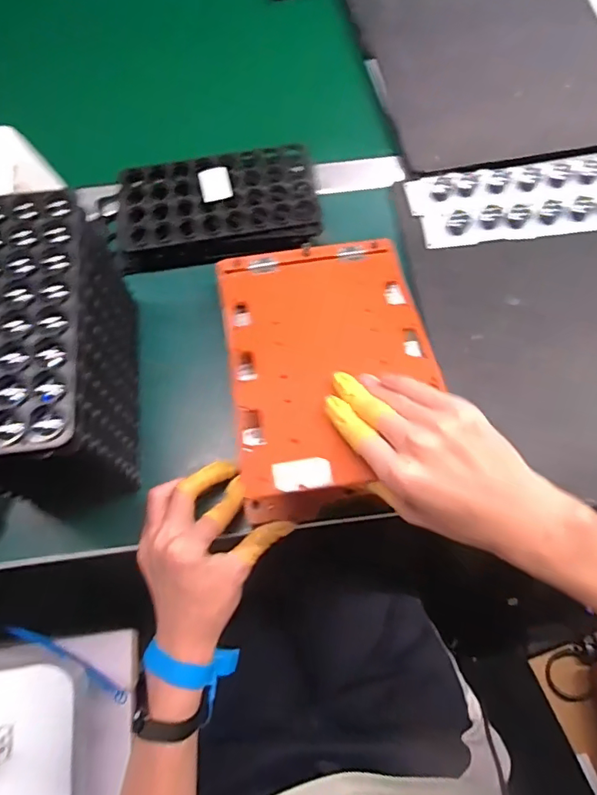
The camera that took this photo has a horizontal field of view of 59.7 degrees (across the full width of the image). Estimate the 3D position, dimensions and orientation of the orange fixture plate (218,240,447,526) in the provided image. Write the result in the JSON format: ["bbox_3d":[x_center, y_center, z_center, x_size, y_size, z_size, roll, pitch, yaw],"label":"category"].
[{"bbox_3d":[0.025,-0.033,0.422,0.161,0.010,0.257,-7,56,-2],"label":"orange fixture plate"}]

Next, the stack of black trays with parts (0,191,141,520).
[{"bbox_3d":[-0.196,-0.029,0.410,0.109,0.163,0.198,-10,70,-3],"label":"stack of black trays with parts"}]

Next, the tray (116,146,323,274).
[{"bbox_3d":[-0.084,-0.192,0.537,0.209,0.040,0.118,-14,71,-4],"label":"tray"}]

